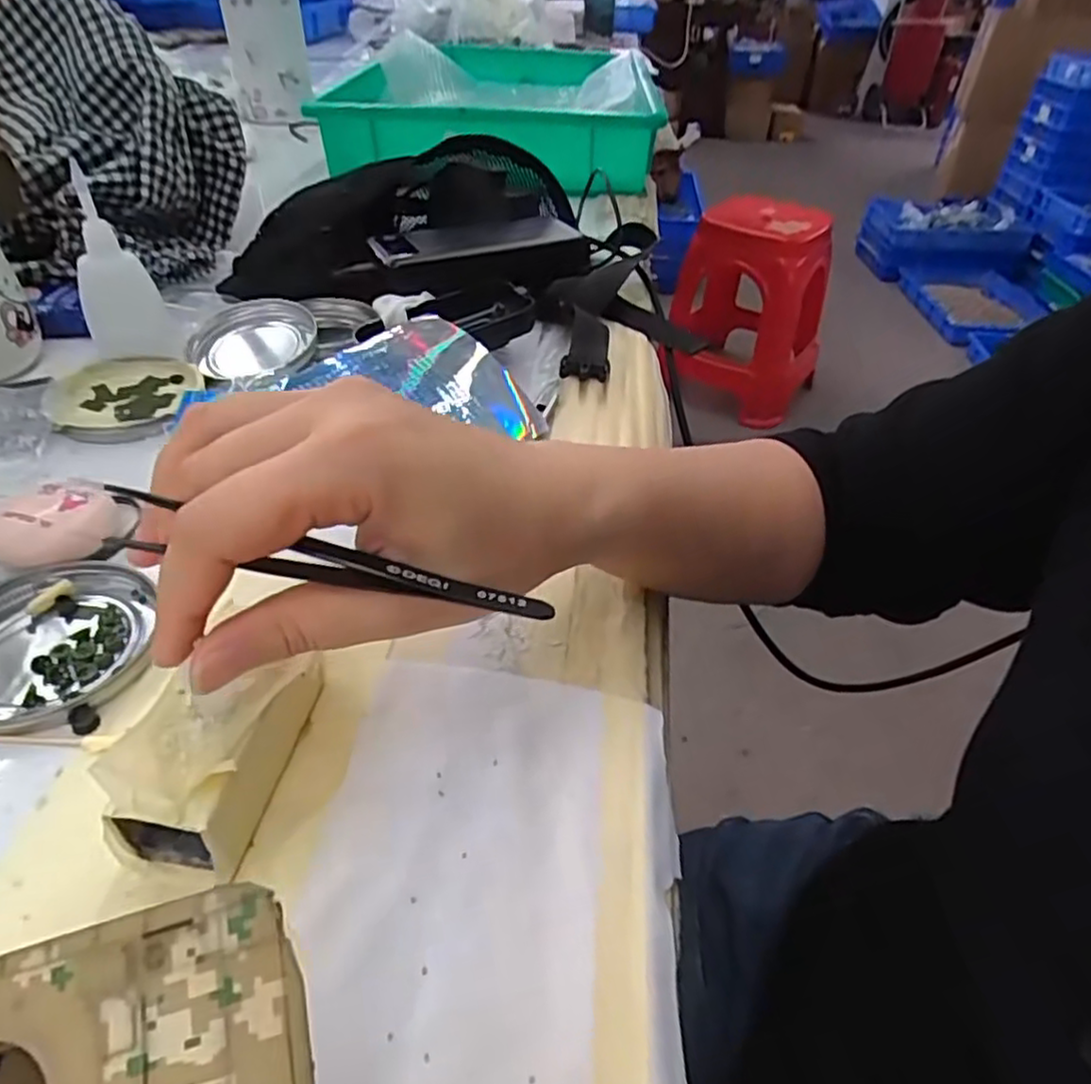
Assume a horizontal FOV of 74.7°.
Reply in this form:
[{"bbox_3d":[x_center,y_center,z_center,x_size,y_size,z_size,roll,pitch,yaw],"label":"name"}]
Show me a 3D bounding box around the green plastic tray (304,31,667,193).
[{"bbox_3d":[-0.049,-0.561,0.914,0.351,0.078,0.562,4,41,0],"label":"green plastic tray"}]

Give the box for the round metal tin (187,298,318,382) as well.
[{"bbox_3d":[-0.181,-0.124,0.443,0.077,0.021,0.079,2,41,-2],"label":"round metal tin"}]

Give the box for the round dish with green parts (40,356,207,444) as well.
[{"bbox_3d":[-0.237,-0.082,0.407,0.075,0.012,0.079,2,41,-2],"label":"round dish with green parts"}]

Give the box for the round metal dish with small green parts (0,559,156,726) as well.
[{"bbox_3d":[-0.195,0.037,0.272,0.075,0.007,0.079,2,41,-2],"label":"round metal dish with small green parts"}]

